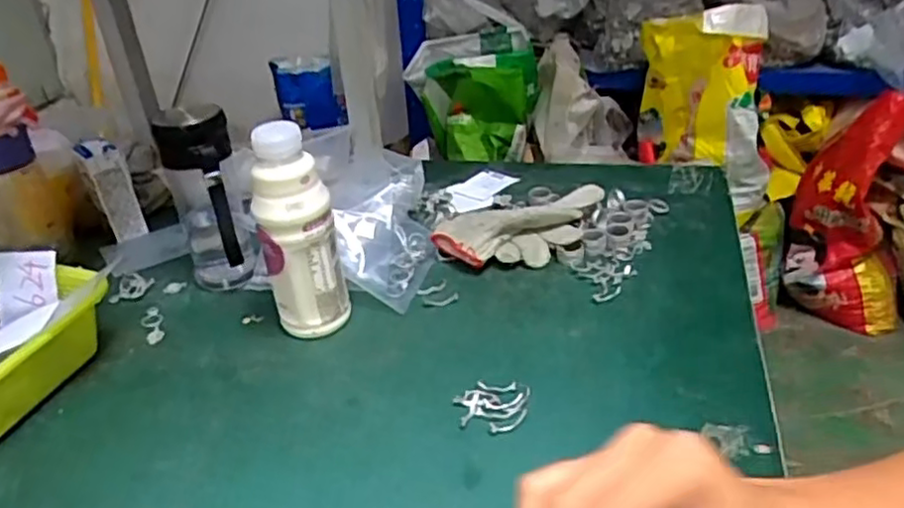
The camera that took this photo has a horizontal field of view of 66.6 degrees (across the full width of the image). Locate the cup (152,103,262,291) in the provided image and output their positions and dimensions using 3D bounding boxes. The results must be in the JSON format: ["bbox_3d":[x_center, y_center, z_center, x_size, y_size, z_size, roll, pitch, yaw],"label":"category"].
[{"bbox_3d":[-0.242,-0.048,0.692,0.067,0.183,0.084,-16,32,-19],"label":"cup"}]

